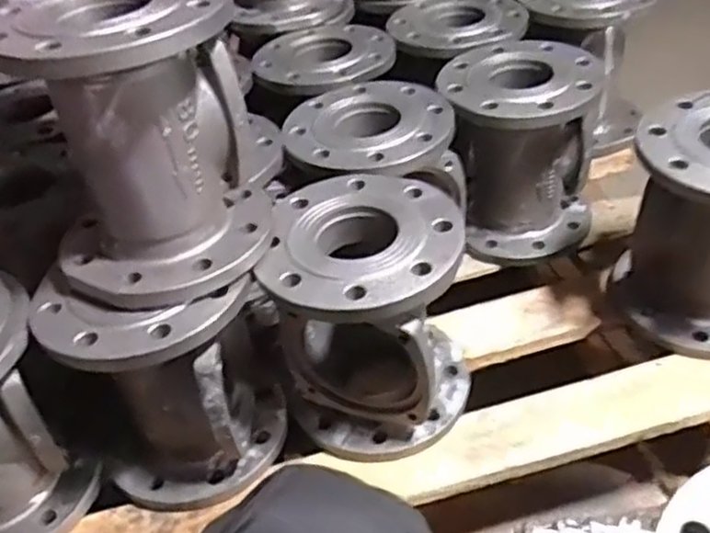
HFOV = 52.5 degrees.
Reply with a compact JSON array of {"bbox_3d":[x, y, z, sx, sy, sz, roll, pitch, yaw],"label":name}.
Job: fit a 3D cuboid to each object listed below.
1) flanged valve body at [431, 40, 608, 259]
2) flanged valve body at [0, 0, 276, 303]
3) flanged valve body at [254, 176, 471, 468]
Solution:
[{"bbox_3d":[0.209,-0.149,0.936,0.190,0.228,0.186,-4,41,3],"label":"flanged valve body"},{"bbox_3d":[-0.183,-0.112,0.611,0.188,0.218,0.186,-20,43,-14],"label":"flanged valve body"},{"bbox_3d":[0.021,0.057,0.739,0.176,0.239,0.184,-4,41,3],"label":"flanged valve body"}]

